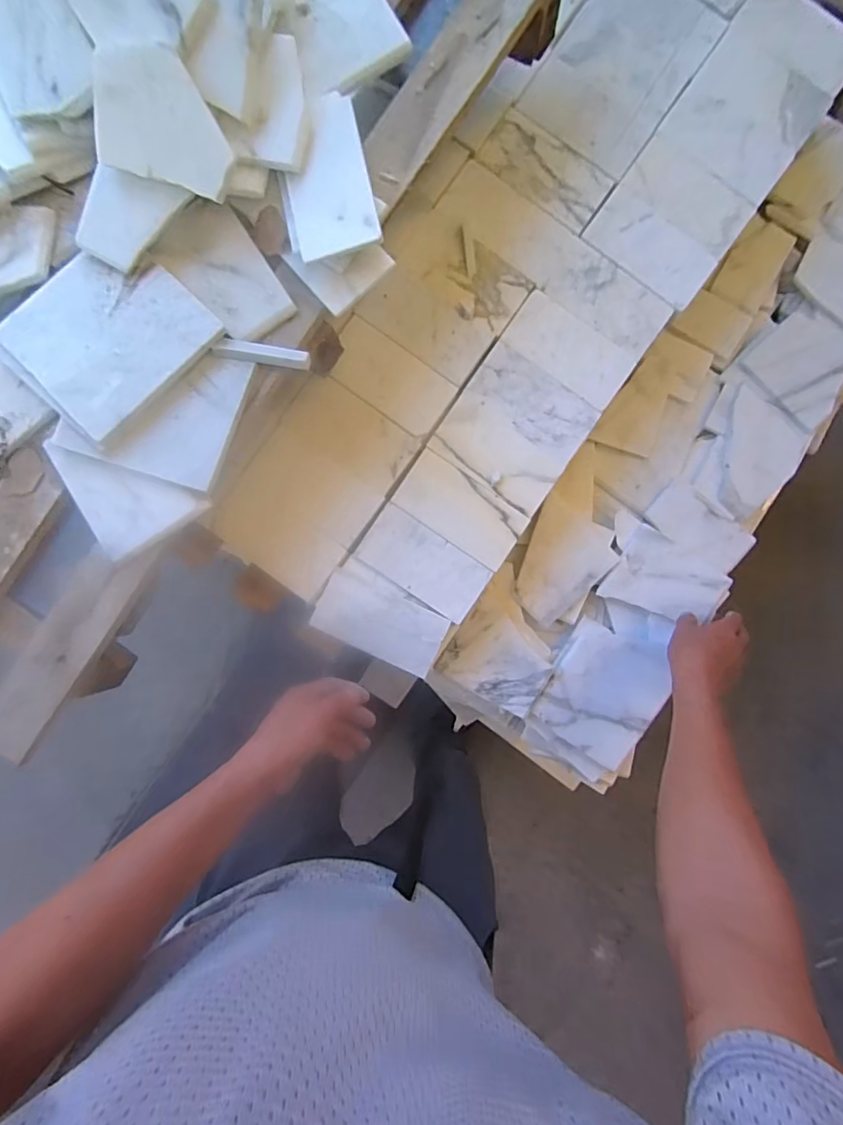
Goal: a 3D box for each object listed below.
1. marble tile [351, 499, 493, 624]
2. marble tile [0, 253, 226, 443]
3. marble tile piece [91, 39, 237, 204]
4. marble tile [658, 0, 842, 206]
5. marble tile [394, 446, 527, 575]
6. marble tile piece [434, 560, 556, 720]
[{"bbox_3d":[0.003,0.001,0.605,0.145,0.012,0.073,34,91,2],"label":"marble tile"},{"bbox_3d":[-0.278,-0.203,0.457,0.146,0.011,0.147,43,85,5],"label":"marble tile"},{"bbox_3d":[-0.204,-0.348,0.409,0.106,0.013,0.082,16,124,-4],"label":"marble tile piece"},{"bbox_3d":[0.403,-0.557,0.610,0.149,0.013,0.235,36,91,2],"label":"marble tile"},{"bbox_3d":[0.046,-0.061,0.605,0.146,0.010,0.075,34,91,2],"label":"marble tile"},{"bbox_3d":[0.117,0.104,0.696,0.131,0.009,0.162,29,87,8],"label":"marble tile piece"}]

